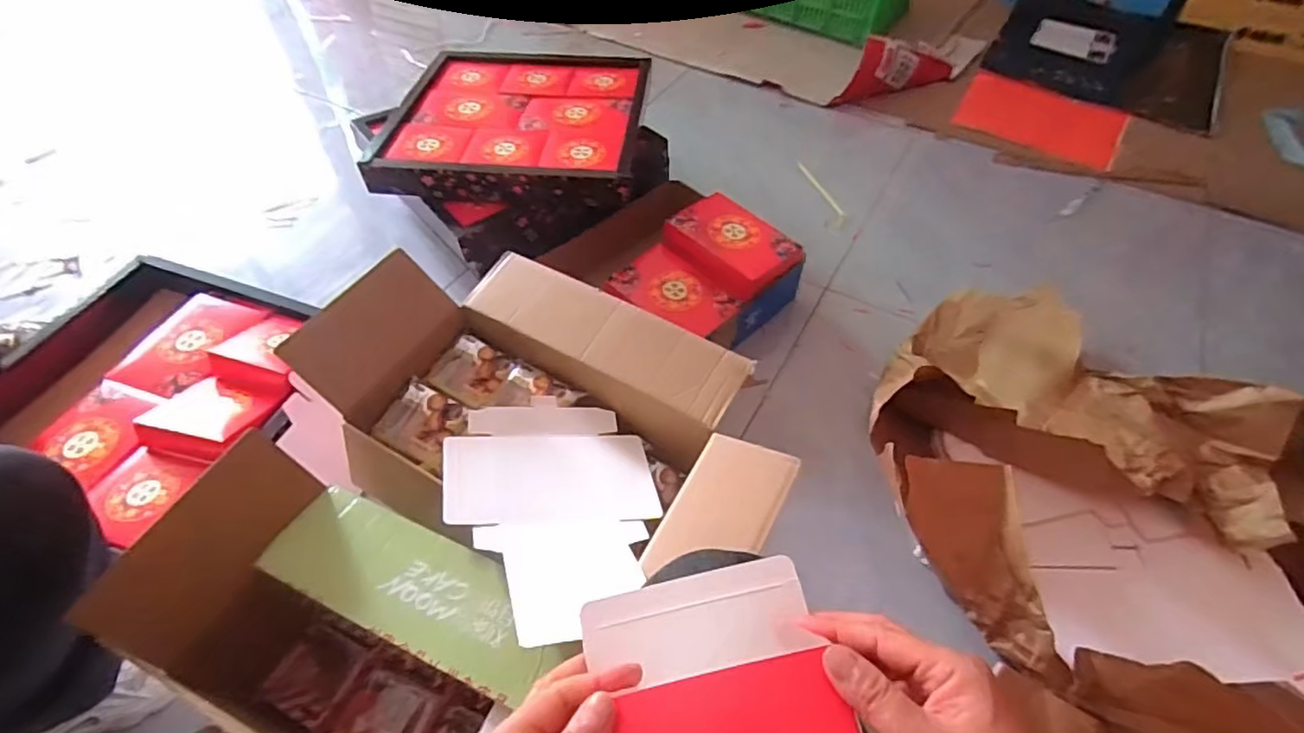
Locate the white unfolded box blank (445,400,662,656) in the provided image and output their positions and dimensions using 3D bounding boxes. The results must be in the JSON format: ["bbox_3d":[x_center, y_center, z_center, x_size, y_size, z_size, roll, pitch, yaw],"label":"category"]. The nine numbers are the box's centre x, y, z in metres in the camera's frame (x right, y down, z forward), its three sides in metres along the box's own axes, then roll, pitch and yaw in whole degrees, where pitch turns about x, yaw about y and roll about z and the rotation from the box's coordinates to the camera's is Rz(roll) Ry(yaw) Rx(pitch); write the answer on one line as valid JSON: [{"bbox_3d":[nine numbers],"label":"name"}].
[{"bbox_3d":[-0.091,0.140,0.660,0.238,0.067,0.327,2,39,-22],"label":"white unfolded box blank"}]

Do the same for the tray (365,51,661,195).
[{"bbox_3d":[-0.242,-0.473,1.164,0.452,0.050,0.476,3,52,4],"label":"tray"}]

